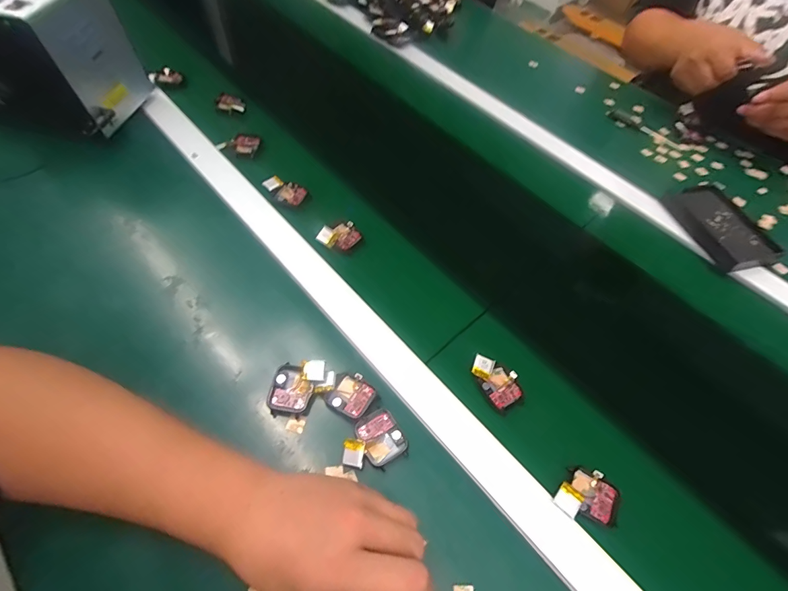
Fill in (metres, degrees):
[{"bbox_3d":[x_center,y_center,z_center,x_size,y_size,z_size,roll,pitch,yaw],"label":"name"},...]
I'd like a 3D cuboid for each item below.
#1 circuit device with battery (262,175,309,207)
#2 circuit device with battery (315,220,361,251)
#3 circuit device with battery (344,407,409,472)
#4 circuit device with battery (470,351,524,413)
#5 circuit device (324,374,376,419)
[{"bbox_3d":[-0.136,-0.132,0.472,0.051,0.020,0.032,13,57,2],"label":"circuit device with battery"},{"bbox_3d":[-0.065,-0.070,0.440,0.049,0.018,0.033,-29,65,-22],"label":"circuit device with battery"},{"bbox_3d":[-0.018,0.127,0.323,0.052,0.015,0.043,-28,65,-21],"label":"circuit device with battery"},{"bbox_3d":[0.102,0.084,0.369,0.035,0.016,0.057,-27,64,-21],"label":"circuit device with battery"},{"bbox_3d":[-0.039,0.091,0.343,0.039,0.006,0.037,27,59,11],"label":"circuit device"}]

